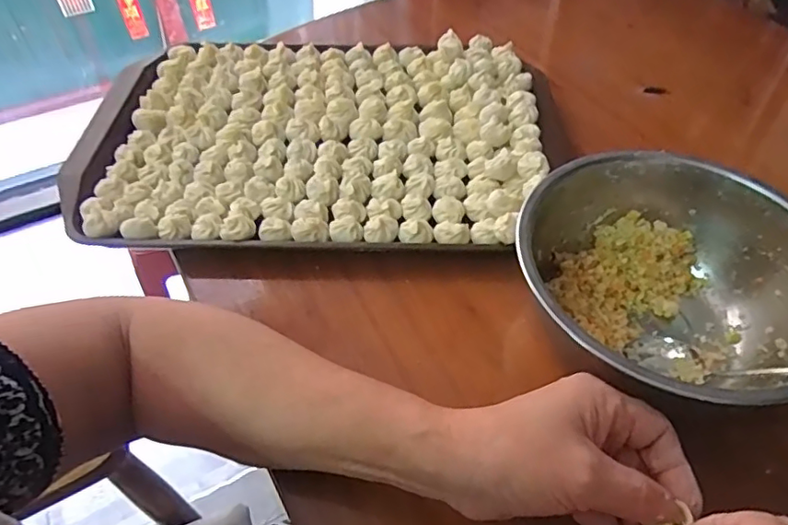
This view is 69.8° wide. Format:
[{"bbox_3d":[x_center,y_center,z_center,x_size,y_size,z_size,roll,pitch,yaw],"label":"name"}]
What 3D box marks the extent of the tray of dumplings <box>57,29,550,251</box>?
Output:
[{"bbox_3d":[-0.075,-0.123,0.511,0.389,0.036,0.282,2,49,2],"label":"tray of dumplings"}]

